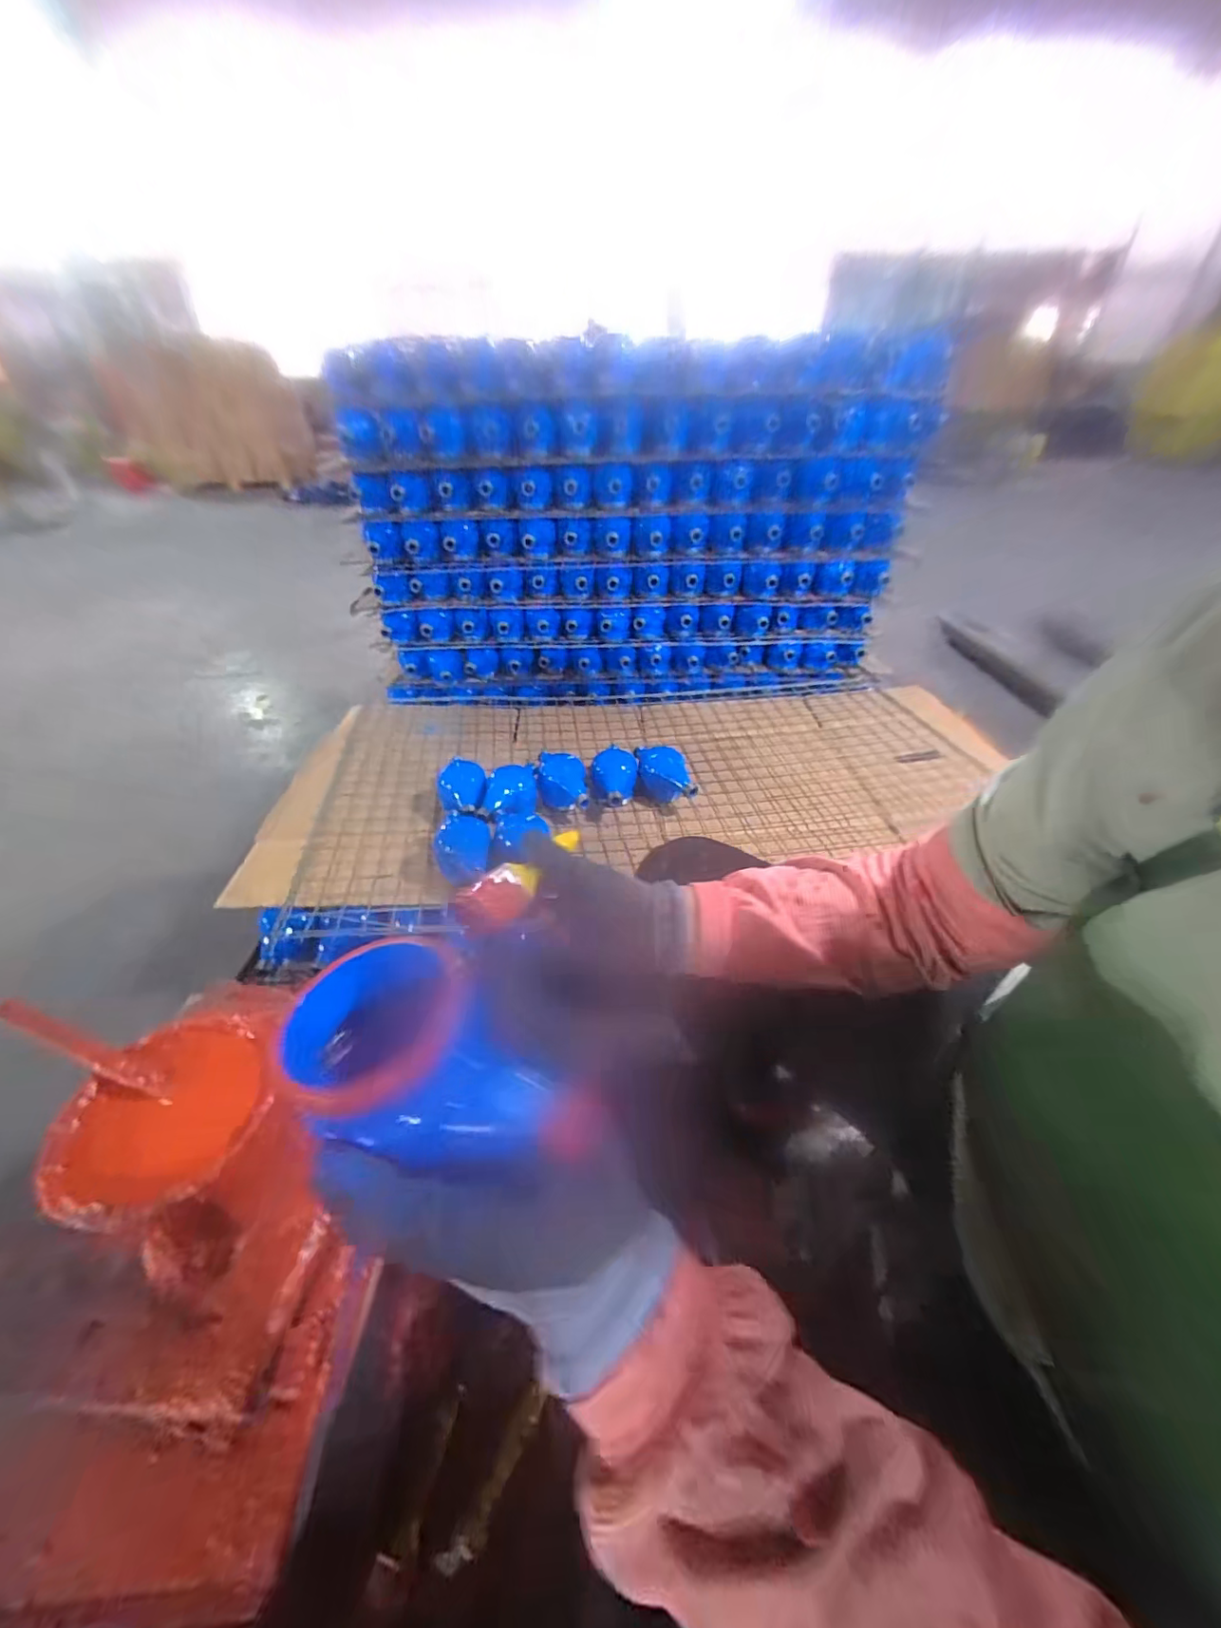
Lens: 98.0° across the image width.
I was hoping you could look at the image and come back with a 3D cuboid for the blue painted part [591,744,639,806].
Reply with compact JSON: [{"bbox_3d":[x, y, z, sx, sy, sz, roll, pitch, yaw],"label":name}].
[{"bbox_3d":[0.009,-0.057,0.966,0.083,0.077,0.142,-5,39,-5],"label":"blue painted part"}]

